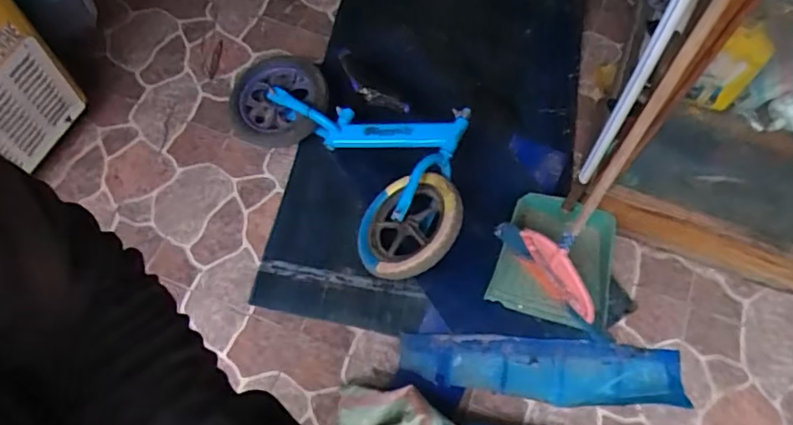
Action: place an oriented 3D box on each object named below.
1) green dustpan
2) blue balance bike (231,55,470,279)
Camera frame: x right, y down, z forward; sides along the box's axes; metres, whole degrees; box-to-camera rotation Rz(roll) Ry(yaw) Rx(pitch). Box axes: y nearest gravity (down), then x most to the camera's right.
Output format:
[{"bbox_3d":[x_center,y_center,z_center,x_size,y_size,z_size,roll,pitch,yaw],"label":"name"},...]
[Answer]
[{"bbox_3d":[0.378,0.109,1.360,0.267,0.091,0.276,16,62,7],"label":"green dustpan"},{"bbox_3d":[-0.089,-0.191,1.462,0.403,0.174,0.771,-36,68,-19],"label":"blue balance bike"}]

